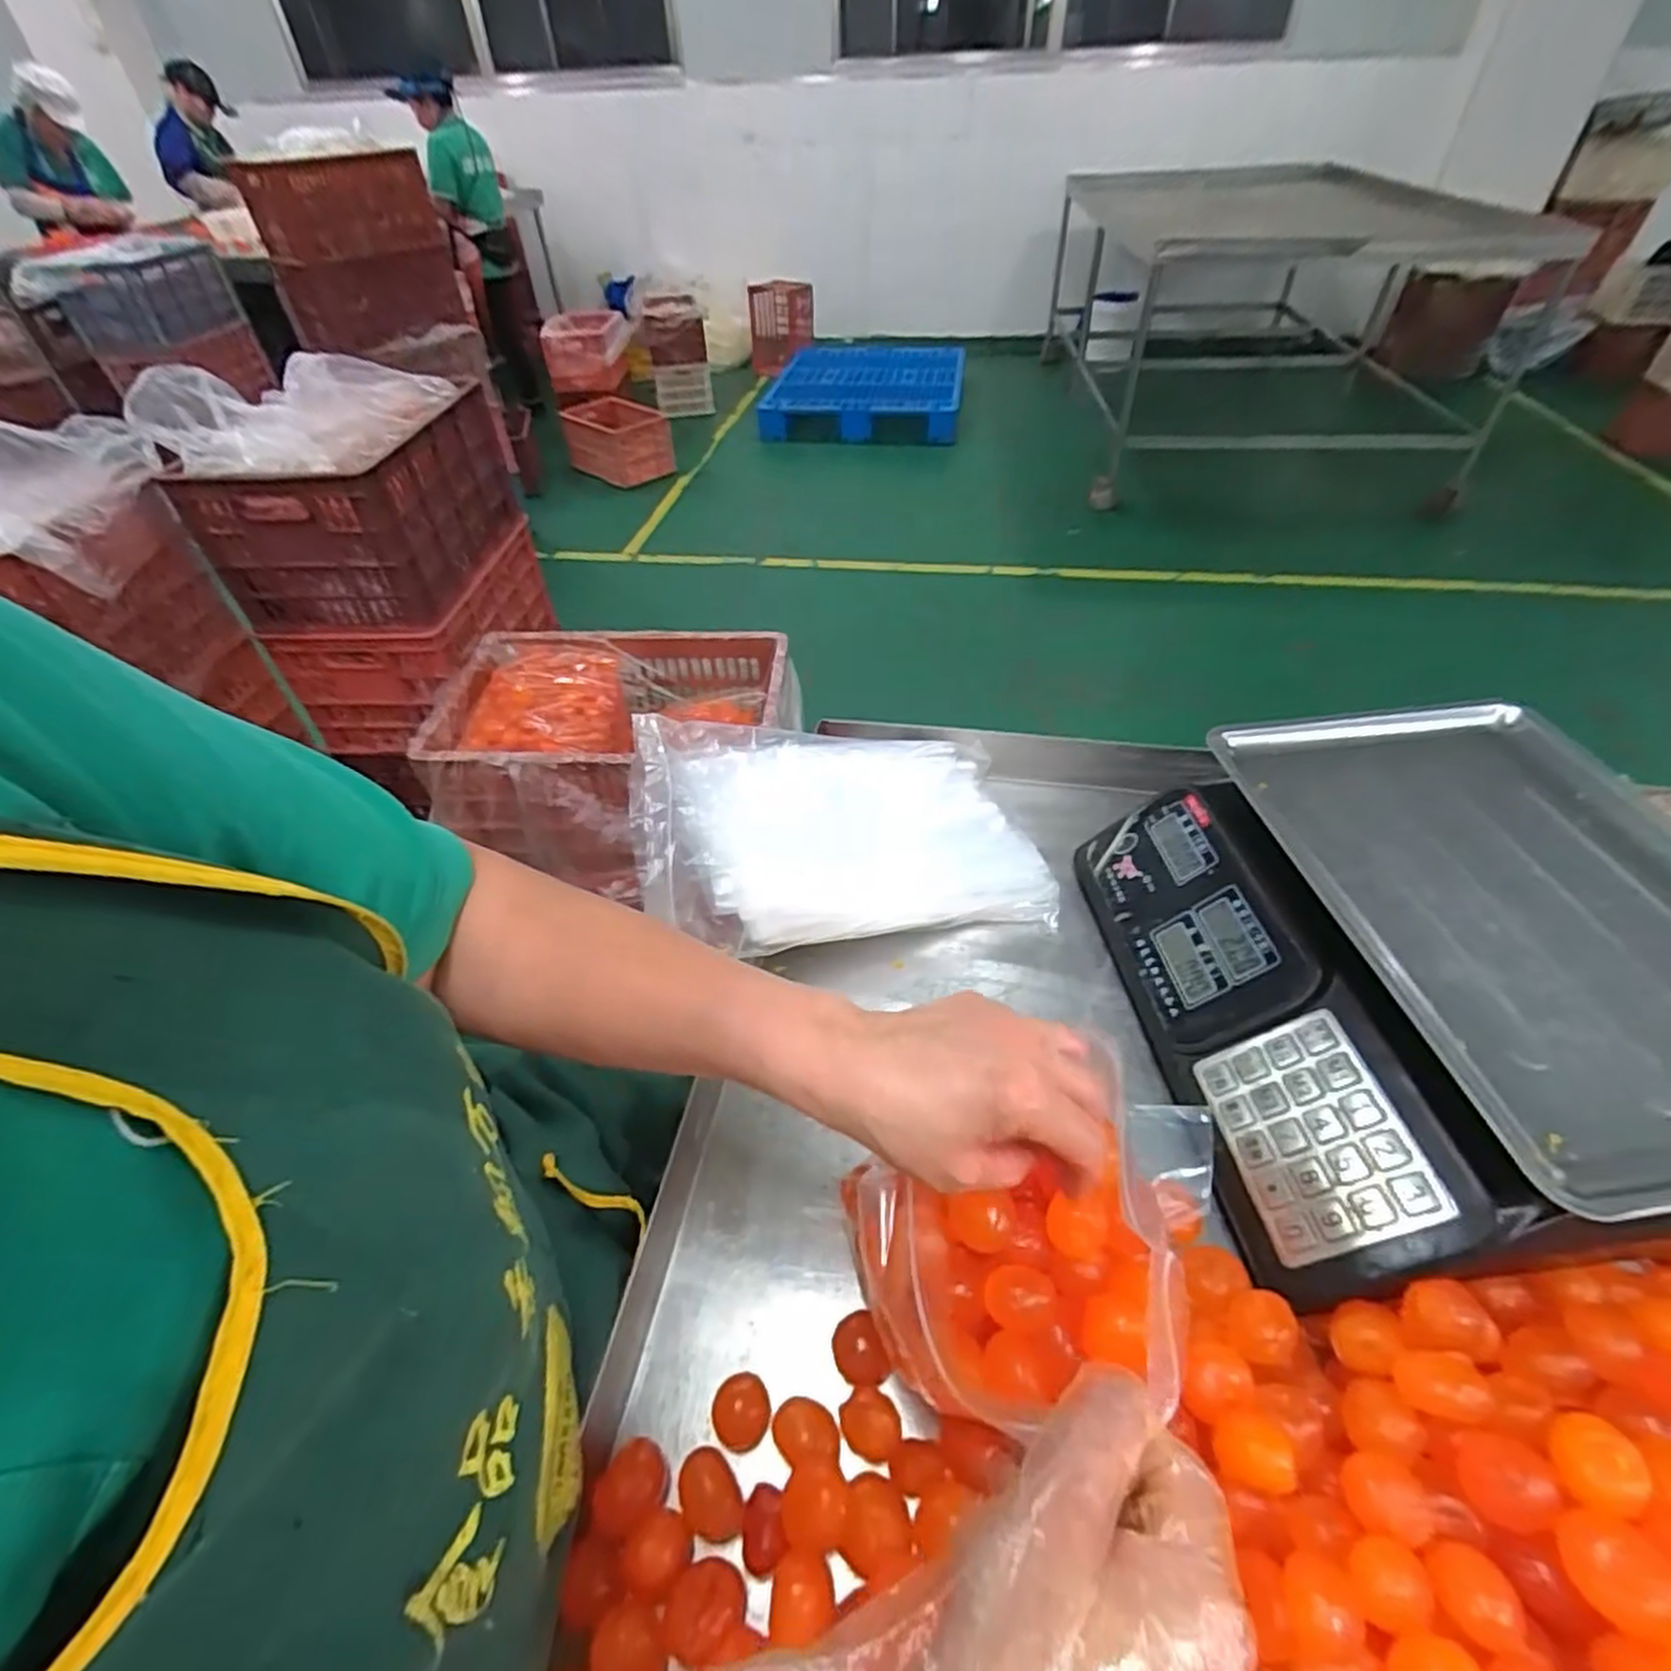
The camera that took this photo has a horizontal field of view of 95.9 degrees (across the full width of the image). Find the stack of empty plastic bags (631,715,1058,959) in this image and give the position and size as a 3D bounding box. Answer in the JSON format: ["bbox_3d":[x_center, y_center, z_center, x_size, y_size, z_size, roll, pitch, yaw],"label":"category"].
[{"bbox_3d":[0.007,-0.011,0.585,0.311,0.048,0.199,1,53,-22],"label":"stack of empty plastic bags"}]

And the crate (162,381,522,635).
[{"bbox_3d":[-0.756,-0.539,1.245,0.293,0.234,0.433,1,45,4],"label":"crate"}]

